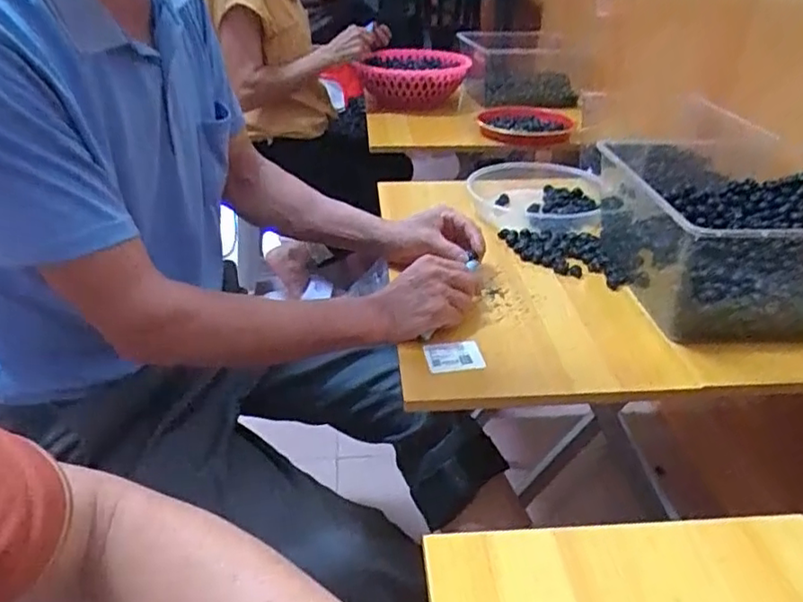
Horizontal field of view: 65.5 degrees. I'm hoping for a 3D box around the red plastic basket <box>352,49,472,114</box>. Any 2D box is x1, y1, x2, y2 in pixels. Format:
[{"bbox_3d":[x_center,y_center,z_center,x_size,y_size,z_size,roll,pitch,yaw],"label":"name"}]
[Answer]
[{"bbox_3d":[0.038,-0.578,1.648,0.275,0.128,0.298,1,30,1],"label":"red plastic basket"}]

